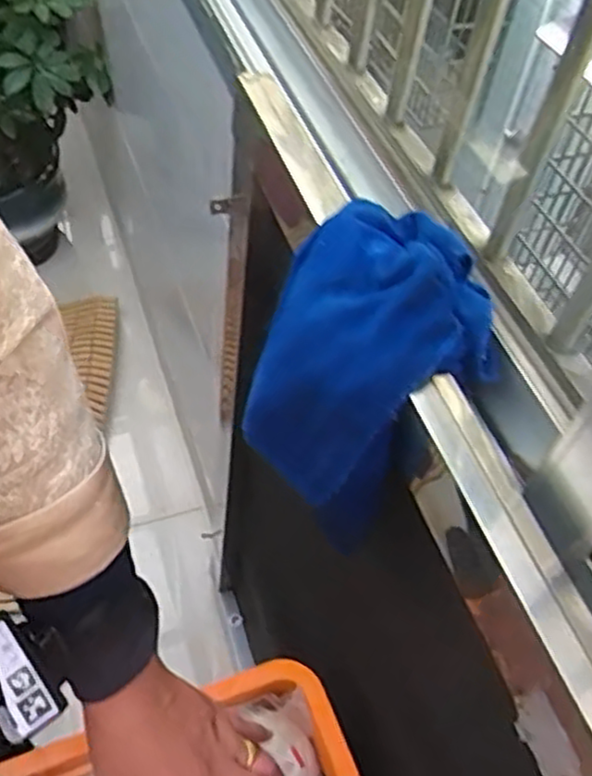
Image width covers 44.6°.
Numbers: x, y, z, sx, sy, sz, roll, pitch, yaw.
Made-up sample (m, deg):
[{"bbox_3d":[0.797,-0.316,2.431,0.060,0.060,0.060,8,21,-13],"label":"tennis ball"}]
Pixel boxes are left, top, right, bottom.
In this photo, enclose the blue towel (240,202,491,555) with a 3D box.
[{"bbox_3d":[0.041,-0.020,0.429,0.138,0.123,0.123,-36,63,-29],"label":"blue towel"}]

